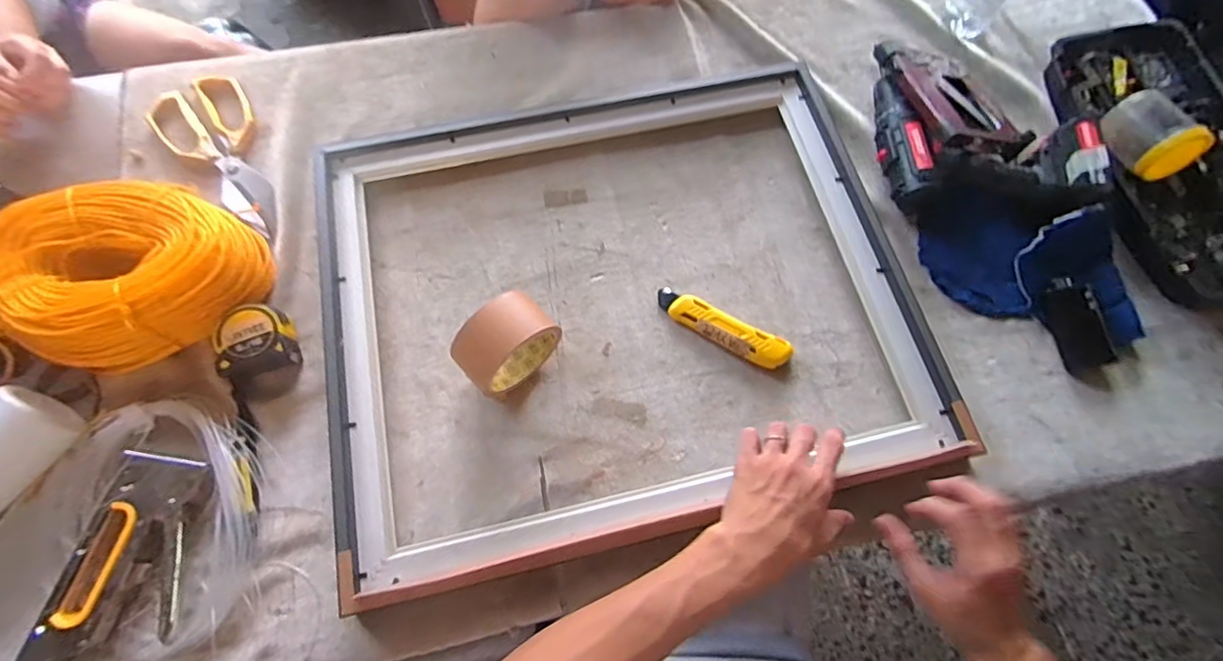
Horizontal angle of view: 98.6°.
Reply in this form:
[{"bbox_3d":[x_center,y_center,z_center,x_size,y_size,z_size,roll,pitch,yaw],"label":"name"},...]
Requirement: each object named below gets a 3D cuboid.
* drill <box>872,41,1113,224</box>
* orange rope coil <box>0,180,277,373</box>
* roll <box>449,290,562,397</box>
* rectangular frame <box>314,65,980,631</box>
[{"bbox_3d":[0.414,-0.237,0.599,0.202,0.059,0.221,4,70,0],"label":"drill"},{"bbox_3d":[-0.471,-0.059,0.514,0.215,0.075,0.171,-27,73,-10],"label":"orange rope coil"},{"bbox_3d":[-0.099,0.013,0.498,0.094,0.090,0.053,-42,76,-14],"label":"roll"},{"bbox_3d":[0.003,-0.050,0.553,0.587,0.042,0.498,-12,68,-4],"label":"rectangular frame"}]

